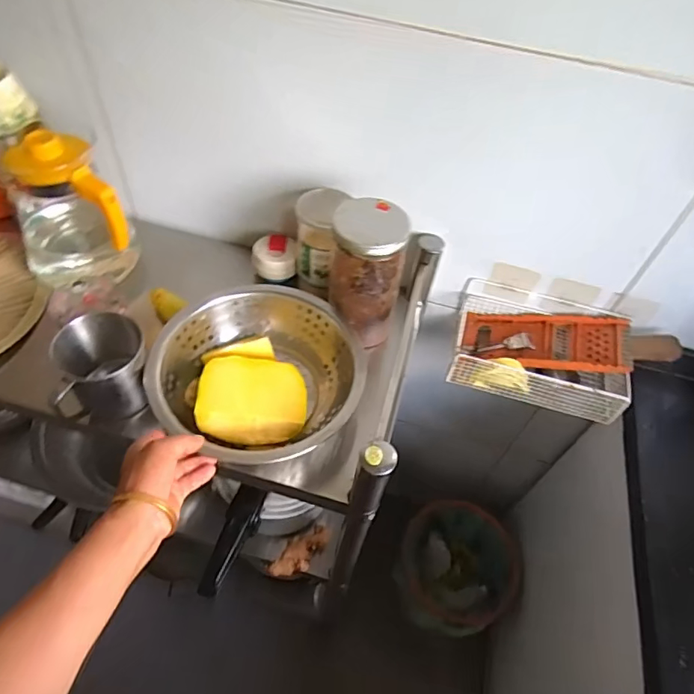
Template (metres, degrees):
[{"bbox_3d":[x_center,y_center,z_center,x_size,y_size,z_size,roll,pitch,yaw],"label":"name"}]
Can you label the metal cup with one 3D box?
[{"bbox_3d":[-0.303,0.021,0.630,0.100,0.090,0.098,-14,55,-15],"label":"metal cup"}]

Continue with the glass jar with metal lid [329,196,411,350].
[{"bbox_3d":[0.025,-0.095,0.691,0.092,0.179,0.101,3,52,-3],"label":"glass jar with metal lid"}]

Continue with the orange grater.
[{"bbox_3d":[0.304,-0.010,0.782,0.240,0.026,0.099,6,50,24],"label":"orange grater"}]

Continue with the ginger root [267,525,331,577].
[{"bbox_3d":[-0.081,0.366,0.899,0.051,0.019,0.118,35,57,20],"label":"ginger root"}]

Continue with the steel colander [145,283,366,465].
[{"bbox_3d":[-0.113,0.029,0.674,0.255,0.090,0.216,4,52,-2],"label":"steel colander"}]

